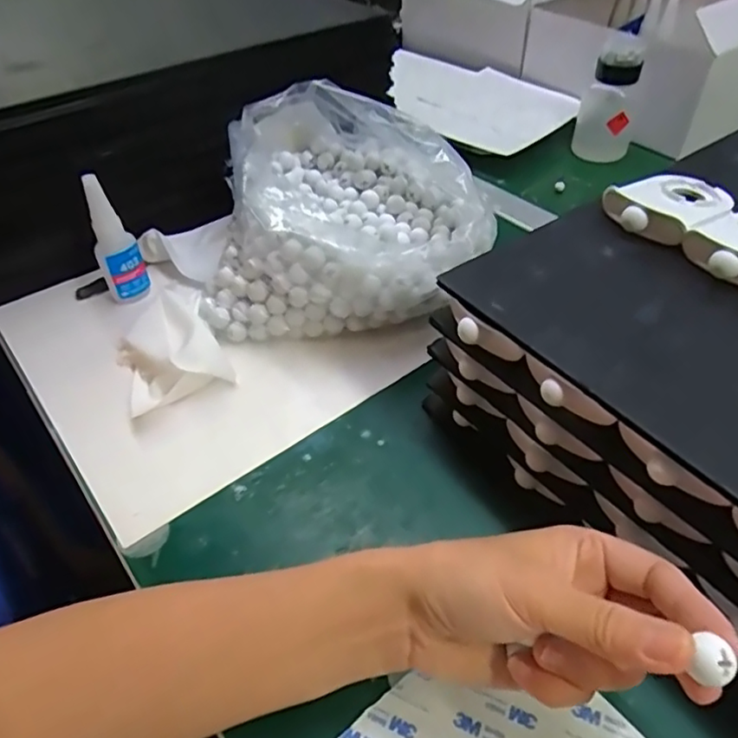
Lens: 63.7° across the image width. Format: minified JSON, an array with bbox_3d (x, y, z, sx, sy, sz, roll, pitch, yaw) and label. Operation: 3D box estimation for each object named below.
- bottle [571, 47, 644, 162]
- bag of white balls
[{"bbox_3d":[0.263,-0.285,0.651,0.062,0.115,0.047,12,48,14],"label":"bottle"},{"bbox_3d":[-0.016,-0.139,0.500,0.202,0.109,0.221,2,46,5],"label":"bag of white balls"}]

